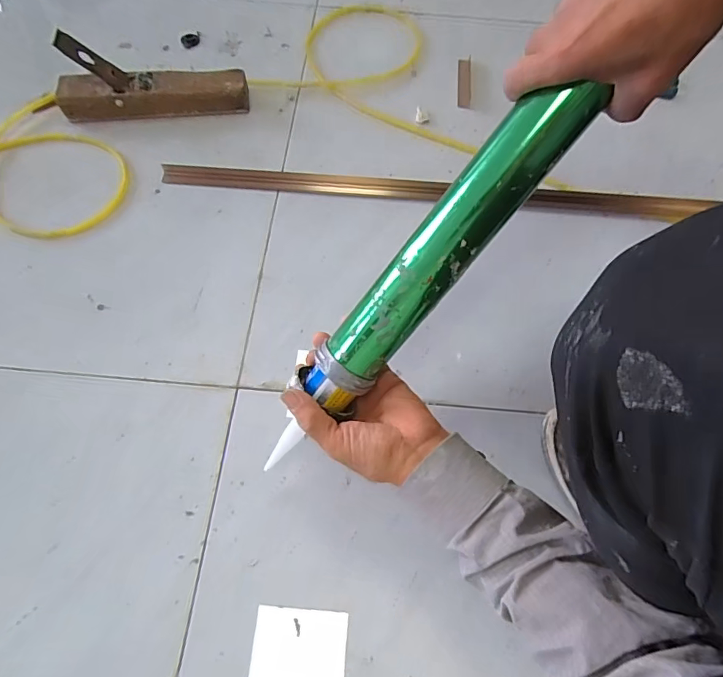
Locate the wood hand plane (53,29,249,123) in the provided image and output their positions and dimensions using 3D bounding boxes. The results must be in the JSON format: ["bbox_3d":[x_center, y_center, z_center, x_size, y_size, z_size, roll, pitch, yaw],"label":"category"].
[{"bbox_3d":[-0.316,-0.386,0.712,0.276,0.099,0.051,-8,66,-7],"label":"wood hand plane"}]

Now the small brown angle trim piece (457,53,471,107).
[{"bbox_3d":[0.183,-0.453,0.843,0.023,0.013,0.124,6,65,-1],"label":"small brown angle trim piece"}]

